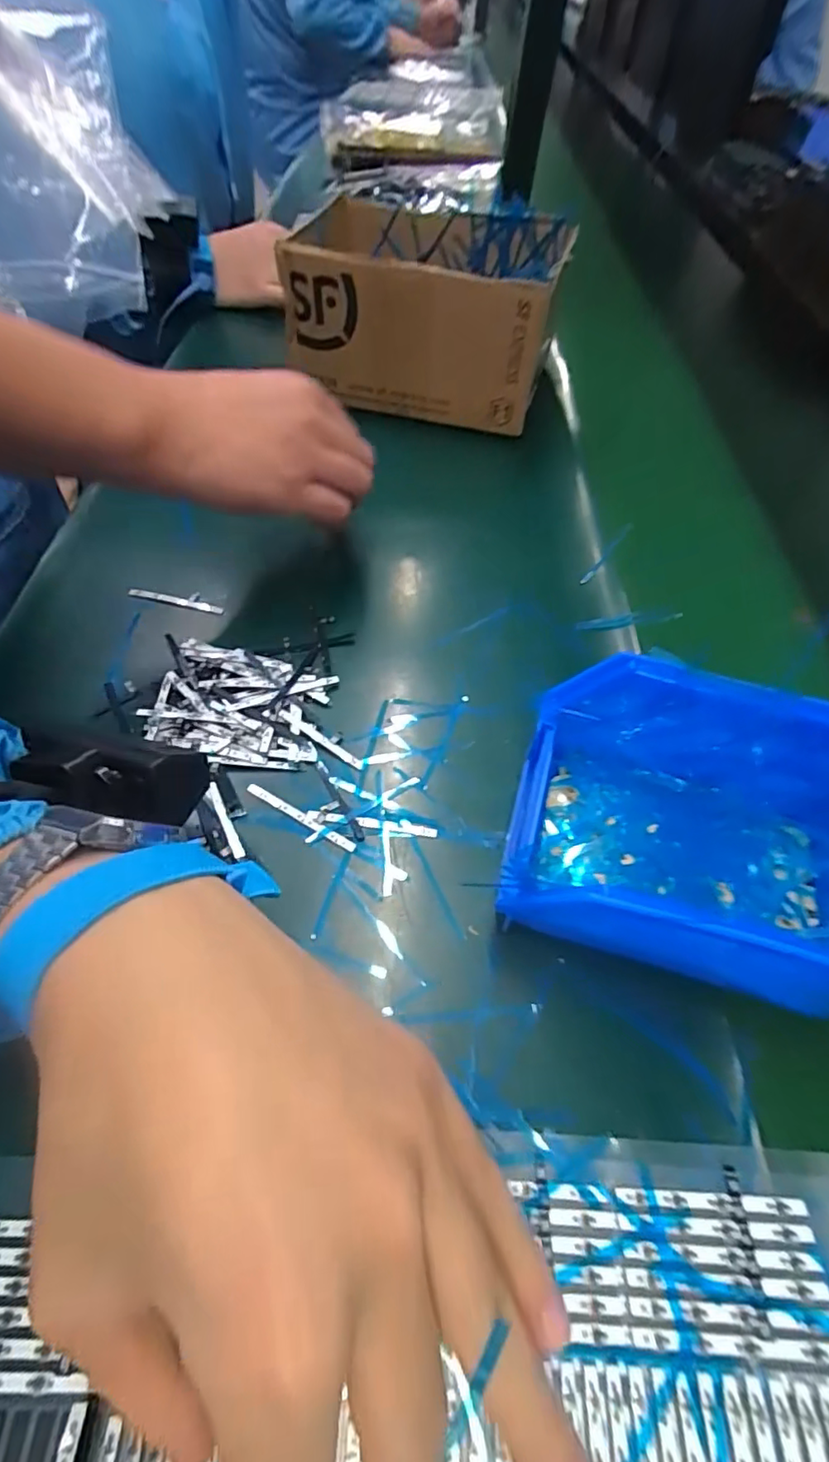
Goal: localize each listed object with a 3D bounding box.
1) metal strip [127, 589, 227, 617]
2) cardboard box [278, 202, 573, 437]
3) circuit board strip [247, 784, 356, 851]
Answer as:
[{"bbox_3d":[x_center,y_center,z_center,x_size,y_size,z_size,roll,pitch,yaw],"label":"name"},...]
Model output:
[{"bbox_3d":[-0.143,-0.077,0.342,0.060,0.005,0.006,11,54,7],"label":"metal strip"},{"bbox_3d":[0.011,-0.345,0.476,0.195,0.106,0.165,12,54,8],"label":"cardboard box"},{"bbox_3d":[-0.053,0.039,0.264,0.060,0.004,0.004,27,58,18],"label":"circuit board strip"}]

